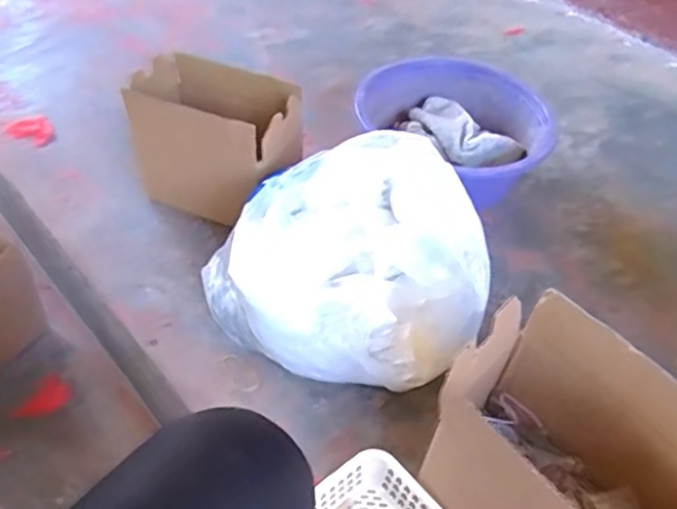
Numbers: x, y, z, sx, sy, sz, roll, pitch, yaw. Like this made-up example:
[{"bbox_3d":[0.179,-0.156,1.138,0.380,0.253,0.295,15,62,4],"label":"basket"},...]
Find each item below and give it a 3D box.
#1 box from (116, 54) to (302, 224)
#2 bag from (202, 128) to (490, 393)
[{"bbox_3d":[-0.160,-0.149,0.879,0.219,0.165,0.133,22,50,14],"label":"box"},{"bbox_3d":[0.011,0.002,0.747,0.291,0.172,0.255,30,51,20],"label":"bag"}]

